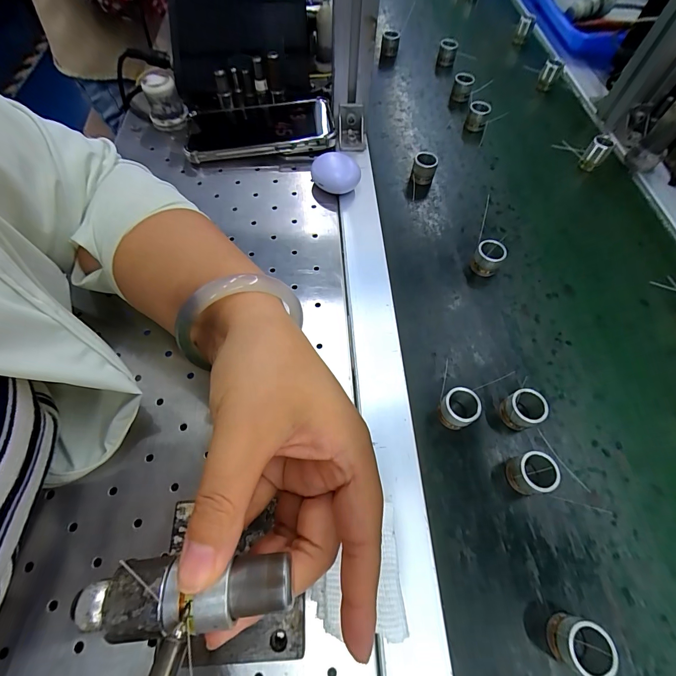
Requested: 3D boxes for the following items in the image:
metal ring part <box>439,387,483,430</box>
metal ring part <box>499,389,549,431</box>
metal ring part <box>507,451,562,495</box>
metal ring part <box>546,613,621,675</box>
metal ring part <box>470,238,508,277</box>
[{"bbox_3d":[0.088,0.051,0.258,0.024,0.026,0.025,-28,67,-17],"label":"metal ring part"},{"bbox_3d":[0.135,0.053,0.260,0.026,0.025,0.024,1,62,-3],"label":"metal ring part"},{"bbox_3d":[0.129,0.091,0.237,0.025,0.026,0.025,1,62,-3],"label":"metal ring part"},{"bbox_3d":[0.133,0.168,0.192,0.027,0.029,0.024,26,64,10],"label":"metal ring part"},{"bbox_3d":[0.139,-0.074,0.326,0.025,0.025,0.021,30,65,12],"label":"metal ring part"}]

